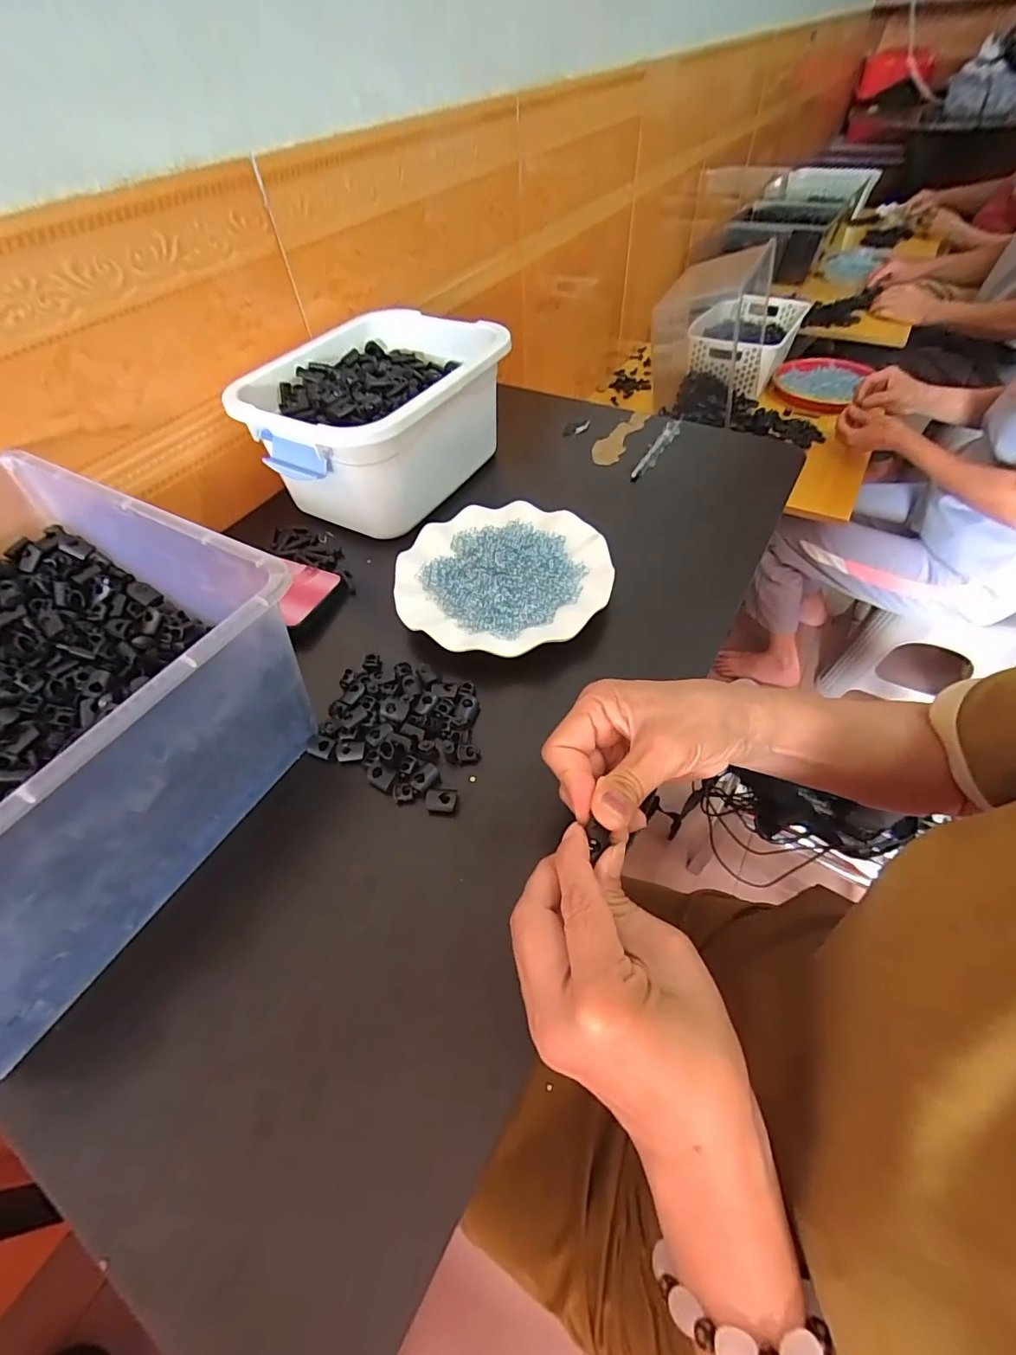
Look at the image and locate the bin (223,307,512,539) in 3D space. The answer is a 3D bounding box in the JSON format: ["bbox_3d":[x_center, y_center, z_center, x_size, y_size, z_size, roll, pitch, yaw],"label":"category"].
[{"bbox_3d":[-0.125,-0.259,0.534,0.189,0.129,0.243,25,58,21],"label":"bin"}]

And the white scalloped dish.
[{"bbox_3d":[-0.003,-0.088,0.453,0.179,0.025,0.173,-2,53,2],"label":"white scalloped dish"}]

